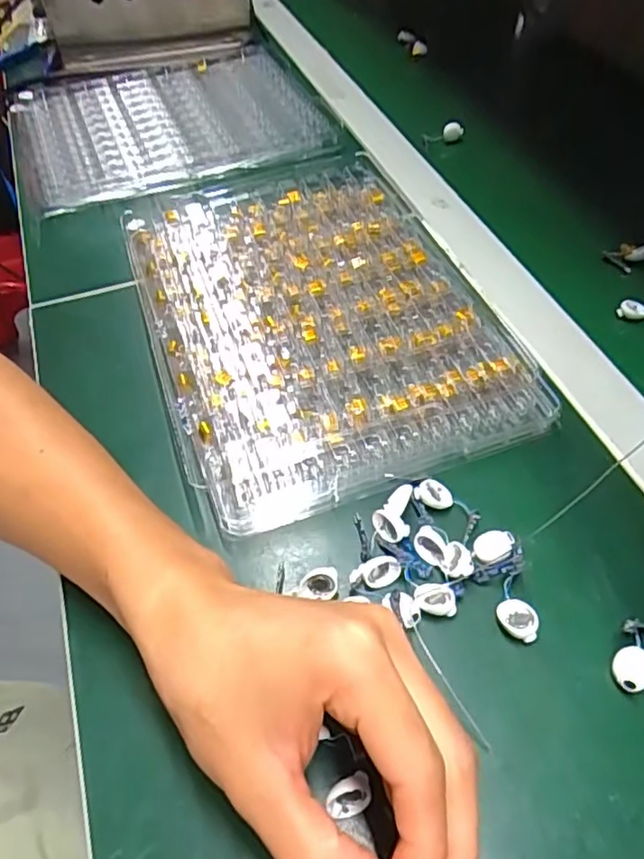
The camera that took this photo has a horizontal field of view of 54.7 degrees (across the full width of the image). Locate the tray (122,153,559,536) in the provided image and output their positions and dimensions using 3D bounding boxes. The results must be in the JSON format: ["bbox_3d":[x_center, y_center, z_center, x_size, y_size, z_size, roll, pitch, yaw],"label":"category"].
[{"bbox_3d":[-0.008,-0.080,0.398,0.197,0.021,0.279,-16,53,-11],"label":"tray"}]

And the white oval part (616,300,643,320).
[{"bbox_3d":[0.212,-0.082,0.424,0.024,0.010,0.011,-2,52,0],"label":"white oval part"}]

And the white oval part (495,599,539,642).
[{"bbox_3d":[0.089,0.085,0.281,0.019,0.006,0.015,32,59,24],"label":"white oval part"}]

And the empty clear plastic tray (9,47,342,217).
[{"bbox_3d":[-0.140,-0.279,0.568,0.256,0.026,0.202,-18,54,-12],"label":"empty clear plastic tray"}]

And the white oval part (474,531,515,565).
[{"bbox_3d":[0.084,0.057,0.306,0.019,0.007,0.014,-19,54,-12],"label":"white oval part"}]

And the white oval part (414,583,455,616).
[{"bbox_3d":[0.052,0.078,0.287,0.018,0.005,0.016,-2,52,0],"label":"white oval part"}]

